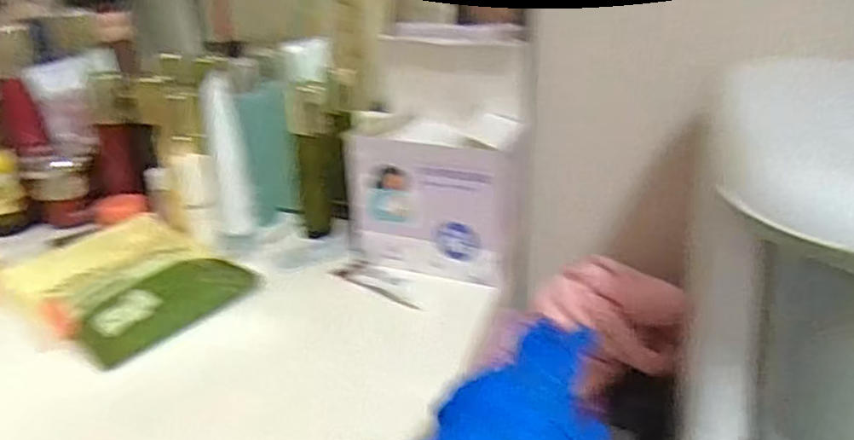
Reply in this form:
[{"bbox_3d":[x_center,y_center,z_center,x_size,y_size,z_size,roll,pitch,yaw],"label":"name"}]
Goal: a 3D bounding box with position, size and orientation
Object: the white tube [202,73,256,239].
[{"bbox_3d":[-0.190,-0.055,0.663,0.031,0.164,0.038,-7,25,-11],"label":"white tube"}]

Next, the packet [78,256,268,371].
[{"bbox_3d":[-0.222,0.071,0.588,0.076,0.020,0.147,18,31,36],"label":"packet"}]

